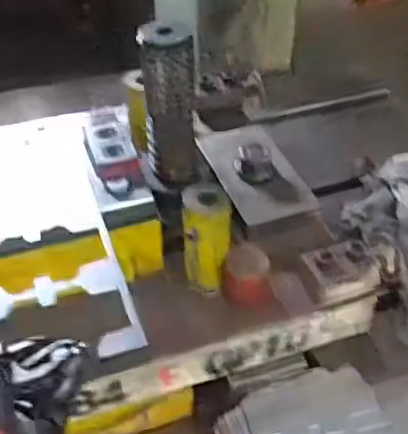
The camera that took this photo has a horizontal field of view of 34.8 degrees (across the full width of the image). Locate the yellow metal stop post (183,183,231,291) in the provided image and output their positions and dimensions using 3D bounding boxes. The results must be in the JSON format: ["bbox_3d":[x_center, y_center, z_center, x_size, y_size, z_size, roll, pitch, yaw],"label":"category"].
[{"bbox_3d":[0.003,0.022,0.580,0.041,0.101,0.039,-1,42,0],"label":"yellow metal stop post"}]

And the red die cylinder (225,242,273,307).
[{"bbox_3d":[0.040,0.051,0.584,0.040,0.035,0.046,1,42,2],"label":"red die cylinder"}]

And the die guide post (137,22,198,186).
[{"bbox_3d":[-0.030,-0.098,0.592,0.045,0.150,0.037,-8,42,-8],"label":"die guide post"}]

